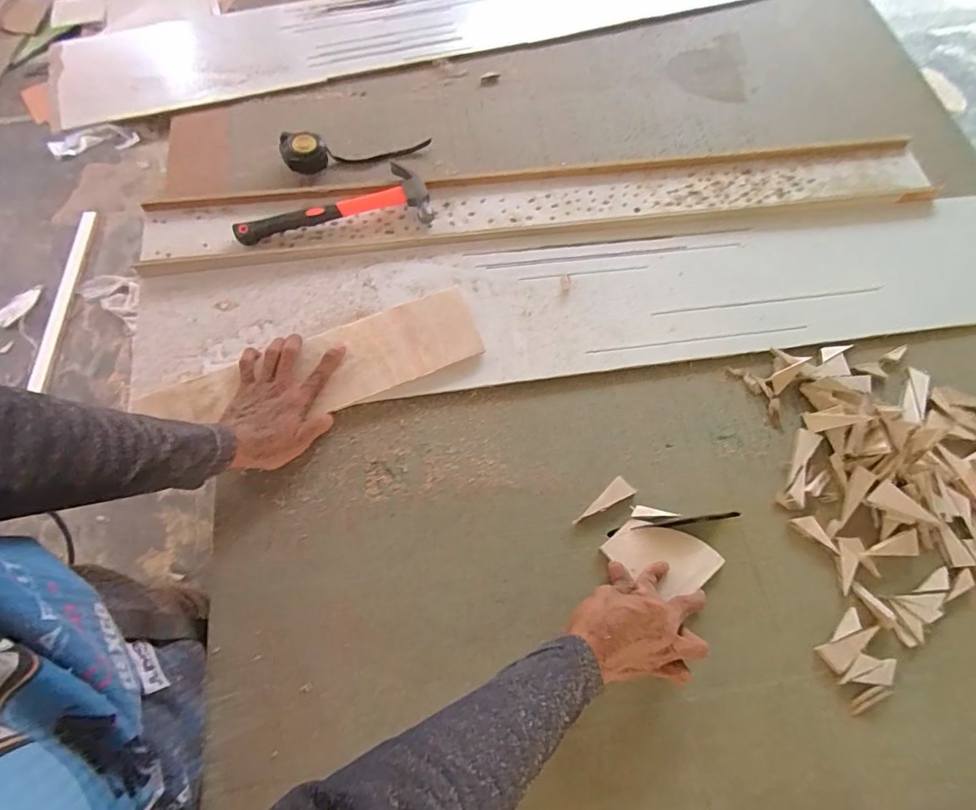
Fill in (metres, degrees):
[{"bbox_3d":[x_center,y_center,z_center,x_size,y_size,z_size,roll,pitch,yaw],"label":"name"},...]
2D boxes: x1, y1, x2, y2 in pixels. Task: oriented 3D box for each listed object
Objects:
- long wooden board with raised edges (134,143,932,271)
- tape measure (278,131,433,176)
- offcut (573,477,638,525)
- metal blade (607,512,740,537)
[{"bbox_3d":[0.093,-0.302,0.724,1.144,0.022,0.108,-7,69,-4],"label":"long wooden board with raised edges"},{"bbox_3d":[-0.199,-0.388,0.742,0.218,0.035,0.054,-9,69,-5],"label":"tape measure"},{"bbox_3d":[0.138,0.118,0.579,0.079,0.004,0.026,-39,75,-15],"label":"offcut"},{"bbox_3d":[0.219,0.137,0.571,0.162,0.005,0.008,-8,69,-5],"label":"metal blade"}]

